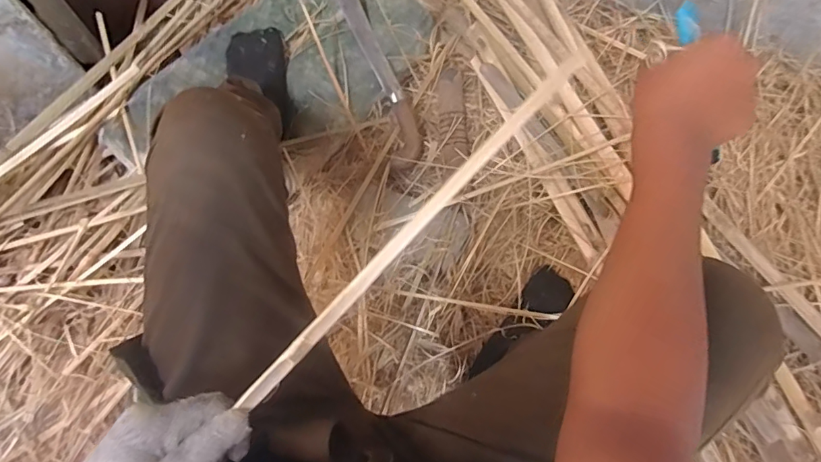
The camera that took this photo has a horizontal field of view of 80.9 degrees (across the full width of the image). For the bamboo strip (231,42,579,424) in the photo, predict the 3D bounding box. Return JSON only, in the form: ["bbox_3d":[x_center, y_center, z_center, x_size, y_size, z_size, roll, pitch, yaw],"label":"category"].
[{"bbox_3d":[0.005,-0.004,0.384,0.015,0.010,0.379,43,85,13],"label":"bamboo strip"}]

